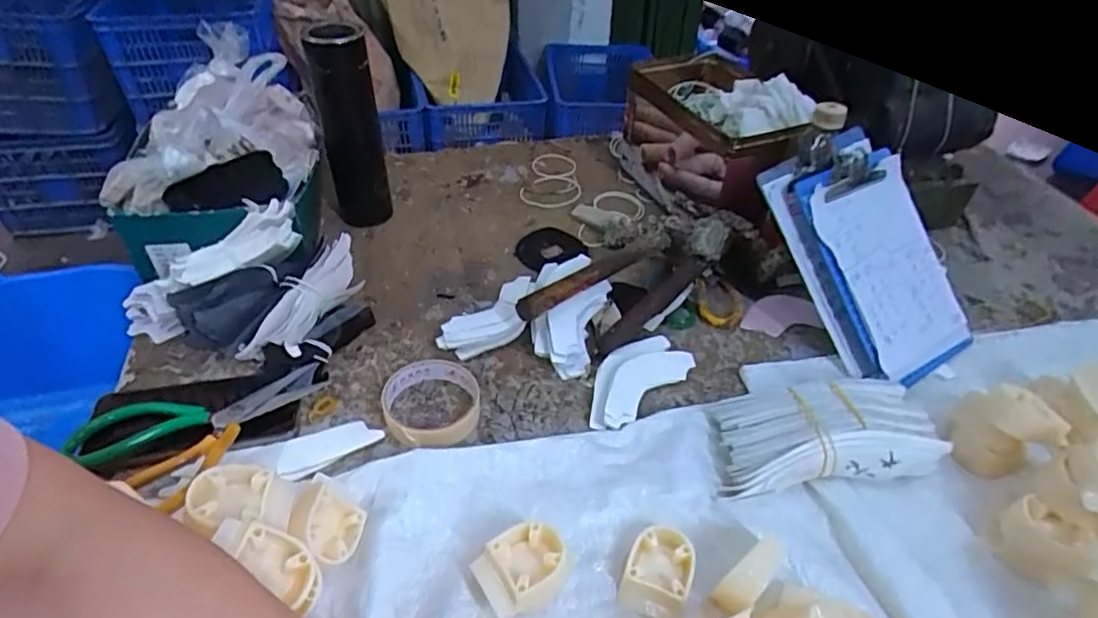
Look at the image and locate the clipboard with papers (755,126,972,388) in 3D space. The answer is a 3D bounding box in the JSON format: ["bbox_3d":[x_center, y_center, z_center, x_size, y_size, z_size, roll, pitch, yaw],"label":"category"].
[{"bbox_3d":[0.334,-0.056,0.622,0.165,0.031,0.253,-23,86,-21],"label":"clipboard with papers"}]

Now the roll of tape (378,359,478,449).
[{"bbox_3d":[-0.102,0.085,0.534,0.086,0.024,0.088,2,41,-2],"label":"roll of tape"}]

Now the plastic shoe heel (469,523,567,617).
[{"bbox_3d":[-0.018,0.183,0.417,0.059,0.036,0.050,-21,47,-26],"label":"plastic shoe heel"}]

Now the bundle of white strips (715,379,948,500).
[{"bbox_3d":[0.236,0.106,0.515,0.200,0.042,0.092,-7,42,-12],"label":"bundle of white strips"}]

